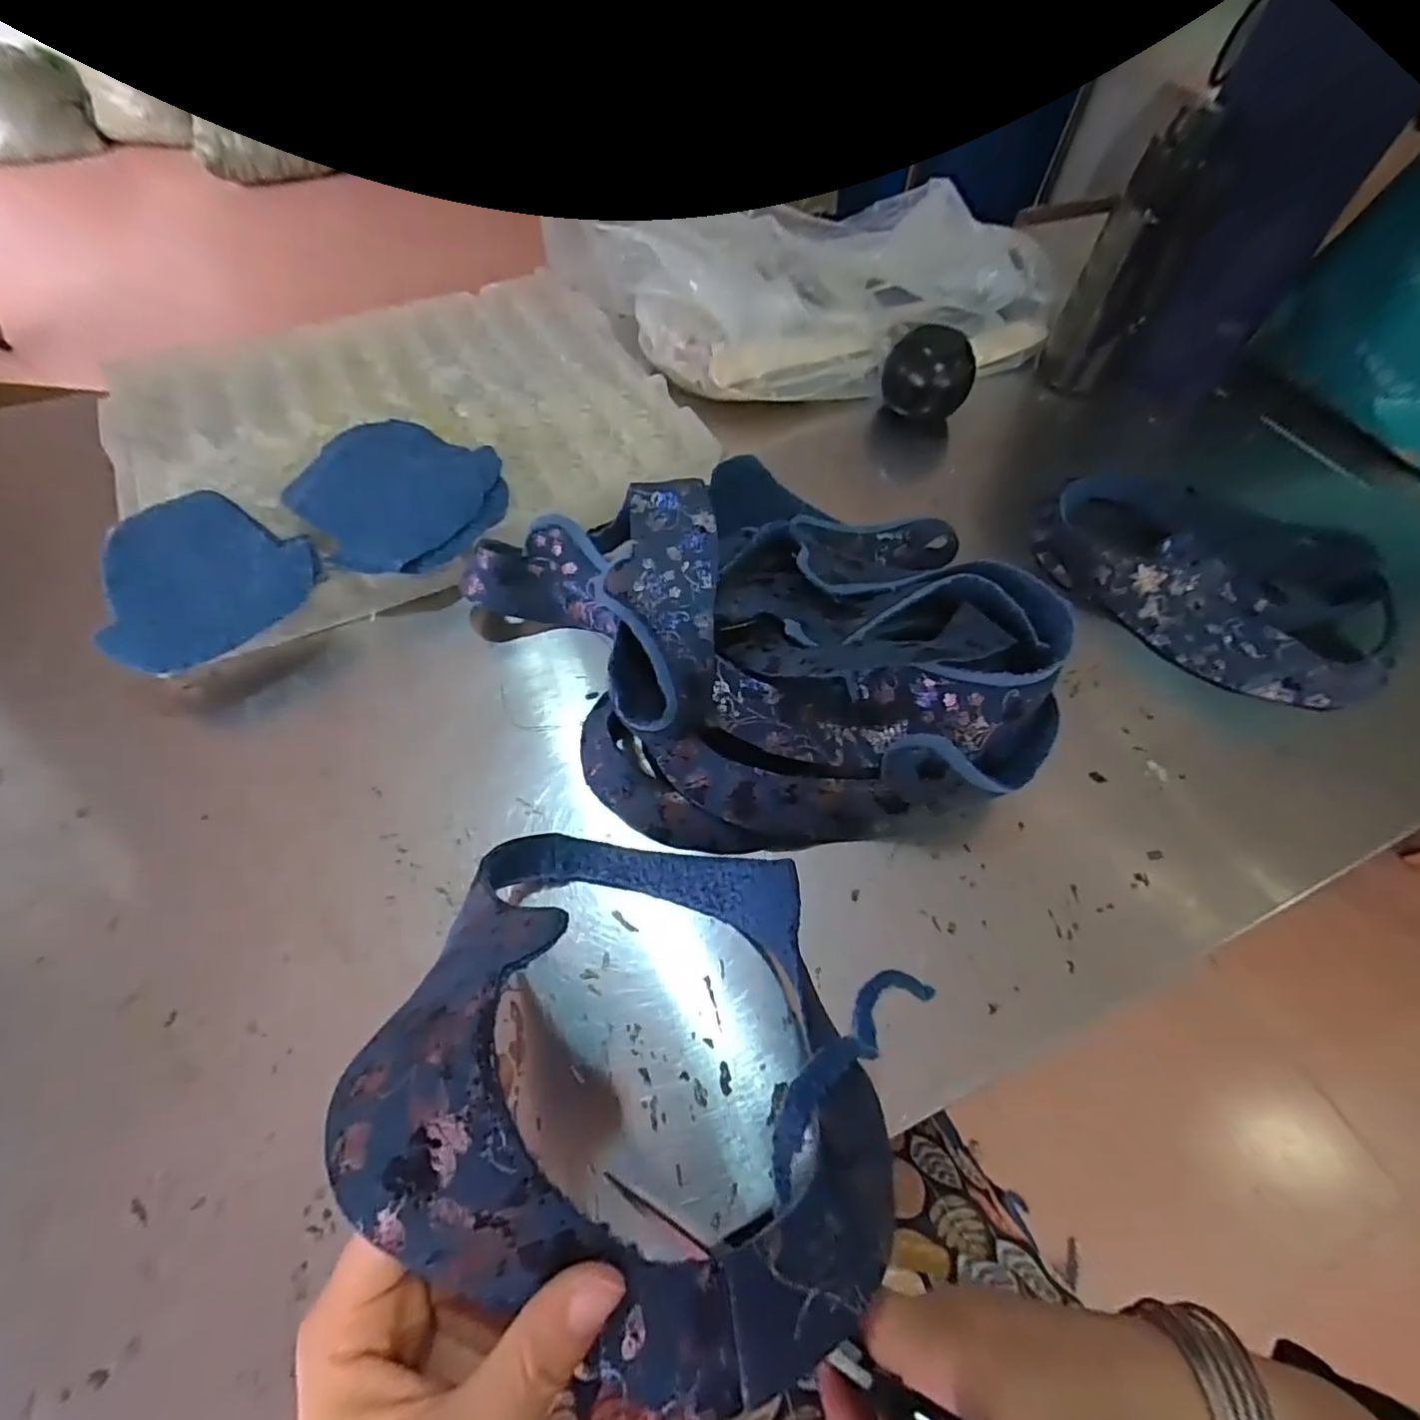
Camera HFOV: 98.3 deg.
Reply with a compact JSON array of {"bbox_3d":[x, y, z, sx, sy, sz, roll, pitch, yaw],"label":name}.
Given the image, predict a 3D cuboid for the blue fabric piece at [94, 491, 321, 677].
[{"bbox_3d":[-0.338,-0.101,0.418,0.119,0.020,0.165,-20,57,-21],"label":"blue fabric piece"}]

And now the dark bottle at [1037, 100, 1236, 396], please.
[{"bbox_3d":[0.373,-0.396,0.554,0.069,0.198,0.075,28,61,15],"label":"dark bottle"}]

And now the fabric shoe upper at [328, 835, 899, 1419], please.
[{"bbox_3d":[-0.024,0.123,0.244,0.167,0.151,0.180,1,60,-2],"label":"fabric shoe upper"}]

